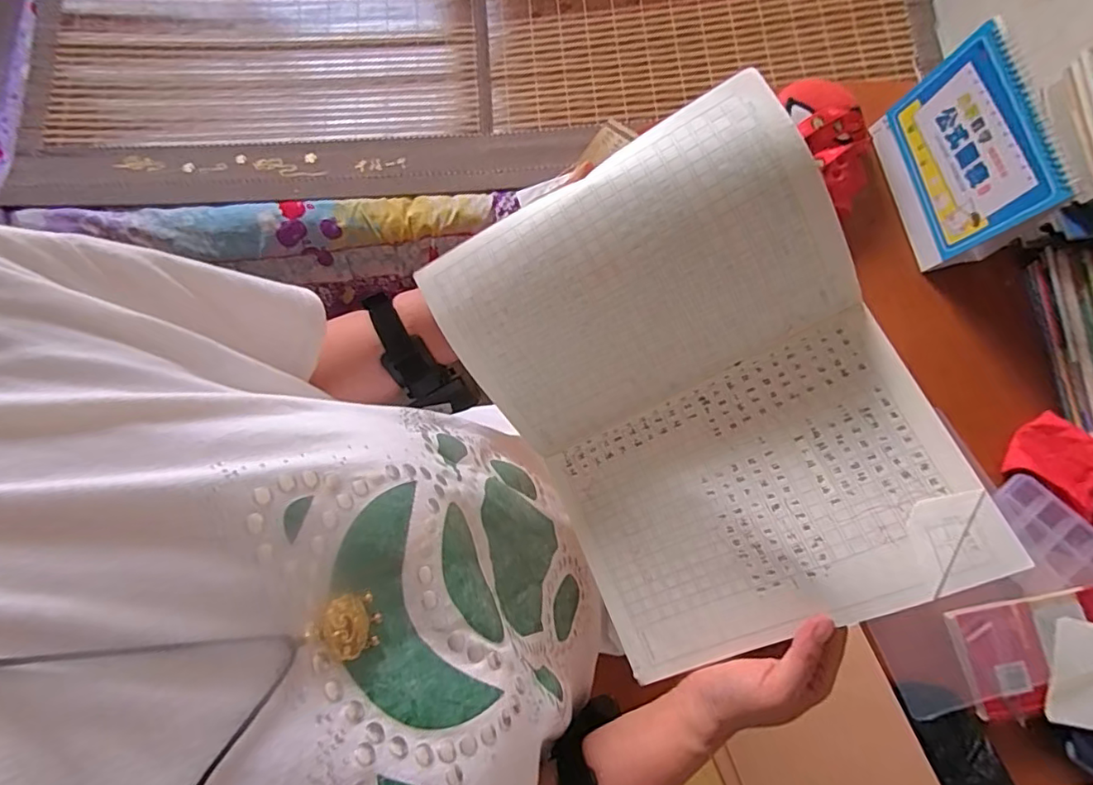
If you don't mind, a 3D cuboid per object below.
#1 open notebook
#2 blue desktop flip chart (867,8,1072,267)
[{"bbox_3d":[0.099,0.004,0.384,0.252,0.064,0.329,-28,93,19],"label":"open notebook"},{"bbox_3d":[0.483,-0.269,0.634,0.089,0.150,0.206,-12,79,-2],"label":"blue desktop flip chart"}]

